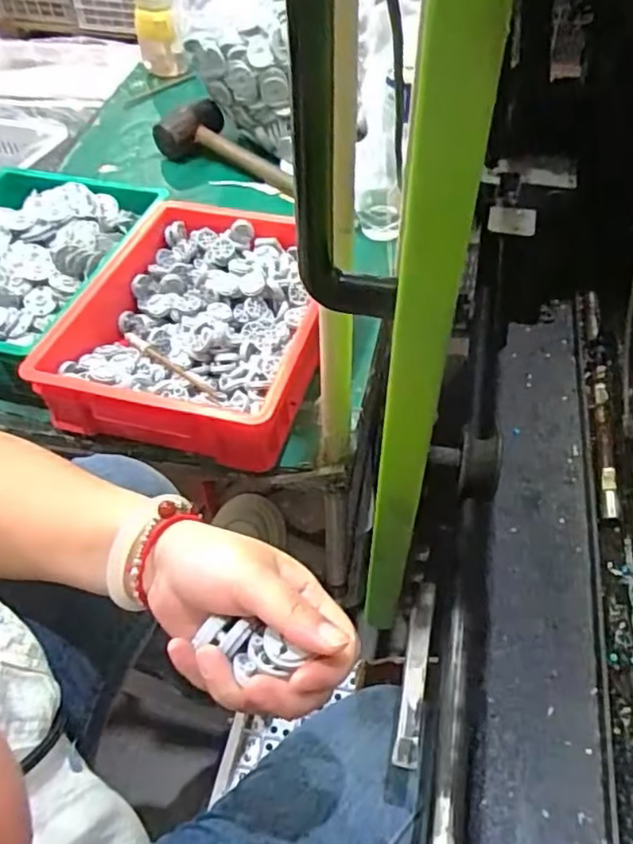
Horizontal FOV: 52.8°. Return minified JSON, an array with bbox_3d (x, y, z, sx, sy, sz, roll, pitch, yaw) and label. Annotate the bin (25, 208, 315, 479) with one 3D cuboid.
[{"bbox_3d":[-0.135,-0.122,0.734,0.279,0.079,0.344,10,50,10],"label":"bin"}]

